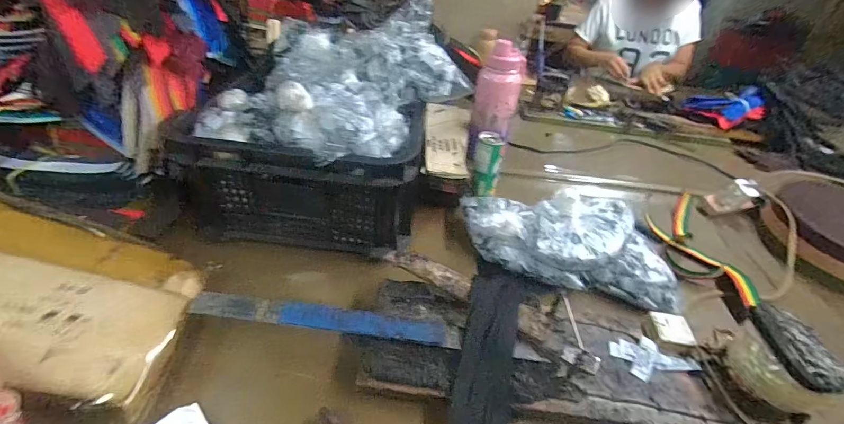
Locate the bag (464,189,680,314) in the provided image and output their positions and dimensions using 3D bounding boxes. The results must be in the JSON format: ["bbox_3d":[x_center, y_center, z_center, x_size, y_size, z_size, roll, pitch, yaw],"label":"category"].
[{"bbox_3d":[0.235,0.036,0.614,0.329,0.099,0.145,14,37,9],"label":"bag"}]

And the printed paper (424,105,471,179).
[{"bbox_3d":[0.054,-0.153,0.814,0.100,0.024,0.282,7,43,-1],"label":"printed paper"}]

